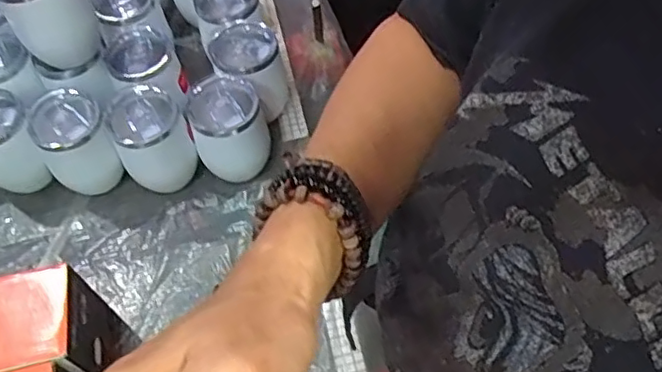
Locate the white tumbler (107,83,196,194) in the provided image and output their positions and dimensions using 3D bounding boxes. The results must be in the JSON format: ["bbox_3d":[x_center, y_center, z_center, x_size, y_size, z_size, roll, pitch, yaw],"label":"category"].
[{"bbox_3d":[-0.202,-0.048,0.707,0.077,0.110,0.078,-2,58,3],"label":"white tumbler"}]

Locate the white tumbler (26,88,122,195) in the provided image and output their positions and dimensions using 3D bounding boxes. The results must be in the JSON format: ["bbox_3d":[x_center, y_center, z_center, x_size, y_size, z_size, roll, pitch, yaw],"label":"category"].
[{"bbox_3d":[-0.291,-0.047,0.709,0.074,0.117,0.081,-2,58,3],"label":"white tumbler"}]

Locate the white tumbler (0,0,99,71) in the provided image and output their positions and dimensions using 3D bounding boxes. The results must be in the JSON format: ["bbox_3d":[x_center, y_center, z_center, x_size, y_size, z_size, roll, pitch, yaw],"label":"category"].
[{"bbox_3d":[-0.308,-0.195,0.668,0.084,0.117,0.074,-28,61,-12],"label":"white tumbler"}]

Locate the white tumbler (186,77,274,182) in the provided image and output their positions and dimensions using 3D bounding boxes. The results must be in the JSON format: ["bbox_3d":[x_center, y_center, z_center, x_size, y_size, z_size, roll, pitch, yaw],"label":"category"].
[{"bbox_3d":[-0.116,-0.062,0.712,0.079,0.112,0.080,-2,58,3],"label":"white tumbler"}]

